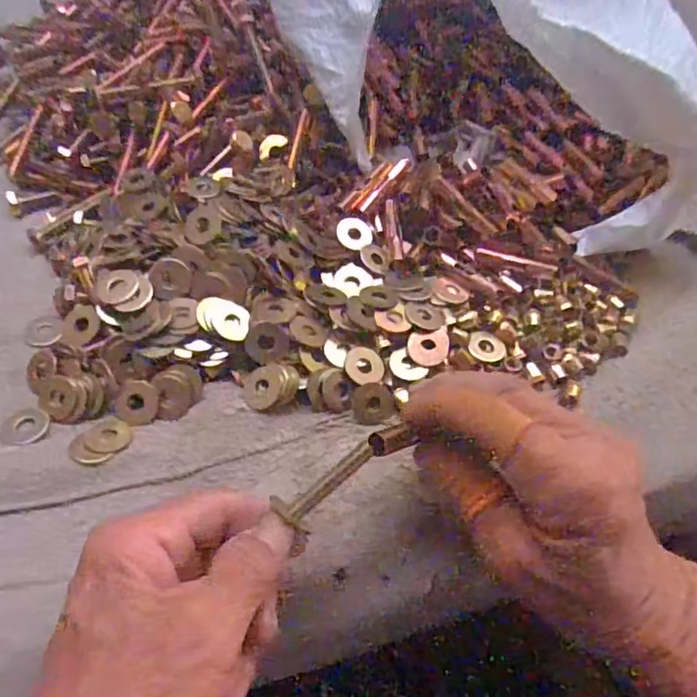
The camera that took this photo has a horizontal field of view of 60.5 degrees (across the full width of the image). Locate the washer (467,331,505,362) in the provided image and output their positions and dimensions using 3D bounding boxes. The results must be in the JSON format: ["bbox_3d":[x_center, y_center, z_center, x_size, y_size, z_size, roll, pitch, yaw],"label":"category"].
[{"bbox_3d":[0.074,-0.001,0.321,0.021,0.004,0.020,15,52,-1],"label":"washer"}]

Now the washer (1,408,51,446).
[{"bbox_3d":[-0.153,0.037,0.283,0.020,0.004,0.019,1,52,-1],"label":"washer"}]

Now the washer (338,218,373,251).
[{"bbox_3d":[0.004,-0.066,0.344,0.020,0.004,0.020,3,75,-10],"label":"washer"}]

